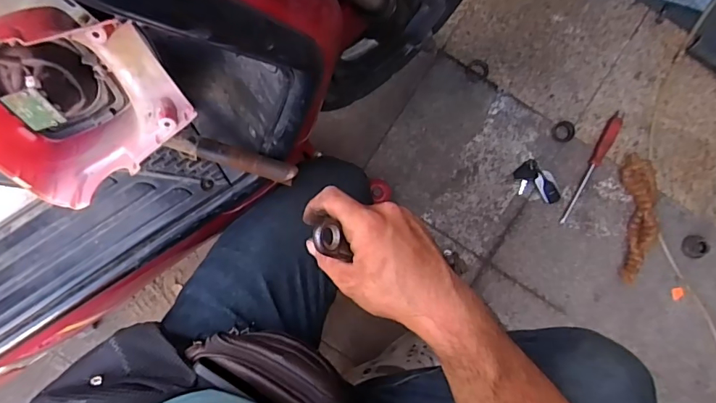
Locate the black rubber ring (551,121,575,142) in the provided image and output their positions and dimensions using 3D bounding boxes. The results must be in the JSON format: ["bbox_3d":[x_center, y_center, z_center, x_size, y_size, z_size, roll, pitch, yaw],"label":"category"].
[{"bbox_3d":[0.393,-0.133,0.875,0.040,0.019,0.039,0,87,-1],"label":"black rubber ring"}]

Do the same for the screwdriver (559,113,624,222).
[{"bbox_3d":[0.446,-0.064,0.878,0.026,0.023,0.229,28,87,1],"label":"screwdriver"}]

